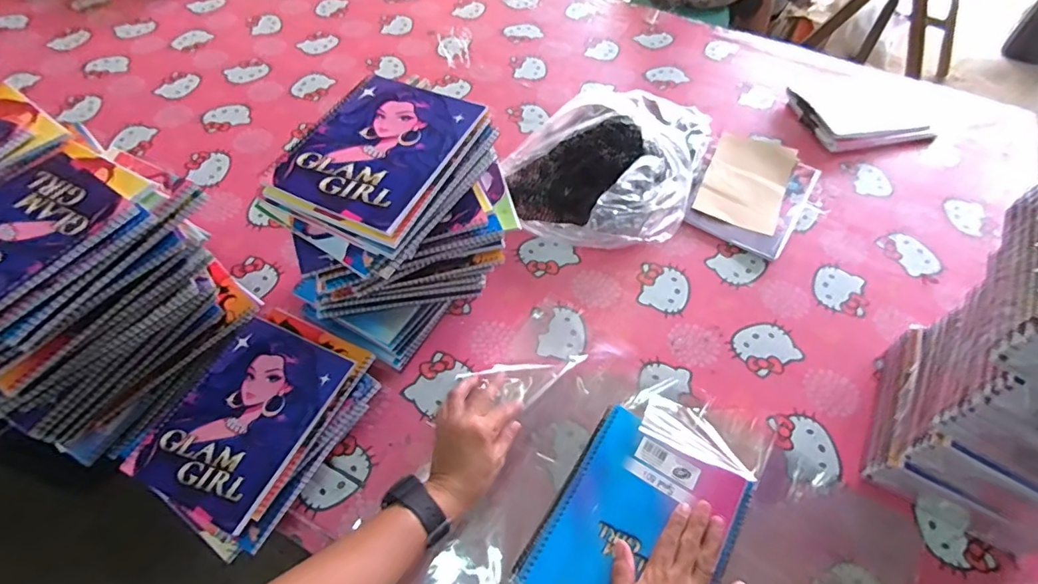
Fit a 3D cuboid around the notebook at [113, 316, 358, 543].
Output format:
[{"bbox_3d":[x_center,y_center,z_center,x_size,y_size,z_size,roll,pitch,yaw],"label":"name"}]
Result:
[{"bbox_3d":[-0.296,0.130,0.549,0.149,0.014,0.196,21,58,13],"label":"notebook"}]

